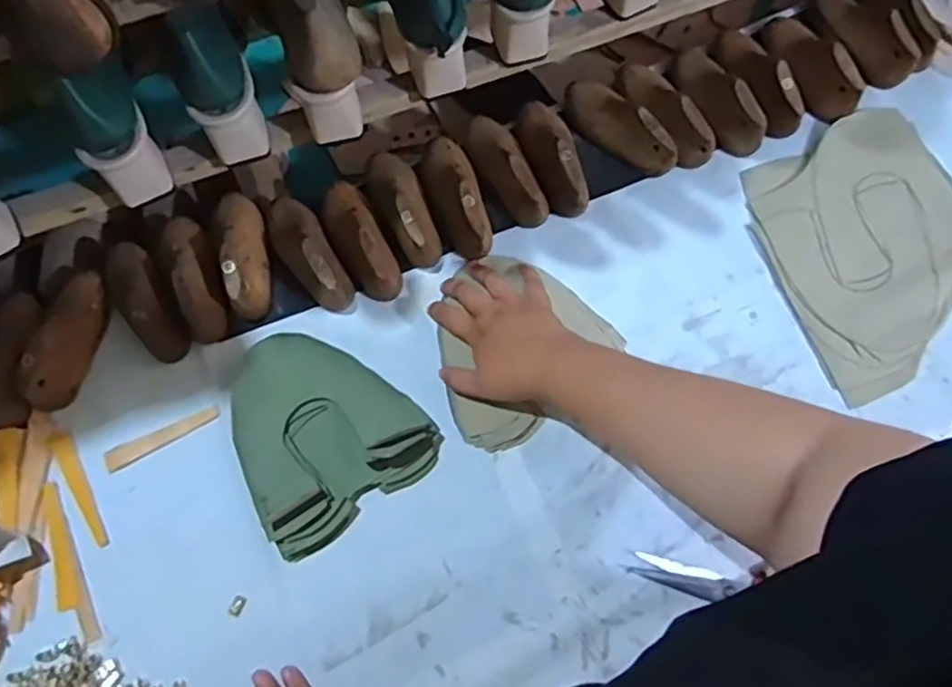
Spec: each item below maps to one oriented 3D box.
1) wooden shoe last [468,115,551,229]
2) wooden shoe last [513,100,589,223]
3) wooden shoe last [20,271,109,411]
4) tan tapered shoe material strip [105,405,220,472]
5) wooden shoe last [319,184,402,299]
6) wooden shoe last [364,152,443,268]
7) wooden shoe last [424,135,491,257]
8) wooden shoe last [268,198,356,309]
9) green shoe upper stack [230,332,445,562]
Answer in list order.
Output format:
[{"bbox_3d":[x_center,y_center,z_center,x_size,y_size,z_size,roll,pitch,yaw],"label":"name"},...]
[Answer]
[{"bbox_3d":[0.029,-0.183,0.695,0.048,0.052,0.139,-25,75,-6],"label":"wooden shoe last"},{"bbox_3d":[0.081,-0.197,0.698,0.053,0.053,0.136,-17,74,-4],"label":"wooden shoe last"},{"bbox_3d":[-0.392,-0.006,0.652,0.046,0.043,0.139,7,74,3],"label":"wooden shoe last"},{"bbox_3d":[-0.301,0.090,0.650,0.111,0.005,0.021,-27,75,-6],"label":"tan tapered shoe material strip"},{"bbox_3d":[-0.117,-0.105,0.674,0.050,0.056,0.134,-29,75,-7],"label":"wooden shoe last"},{"bbox_3d":[-0.075,-0.141,0.682,0.050,0.057,0.133,-22,75,-5],"label":"wooden shoe last"},{"bbox_3d":[-0.020,-0.153,0.684,0.052,0.054,0.135,-20,74,-5],"label":"wooden shoe last"},{"bbox_3d":[-0.171,-0.094,0.671,0.052,0.054,0.144,-29,75,-7],"label":"wooden shoe last"},{"bbox_3d":[-0.145,0.076,0.628,0.165,0.035,0.179,-34,76,-8],"label":"green shoe upper stack"}]

